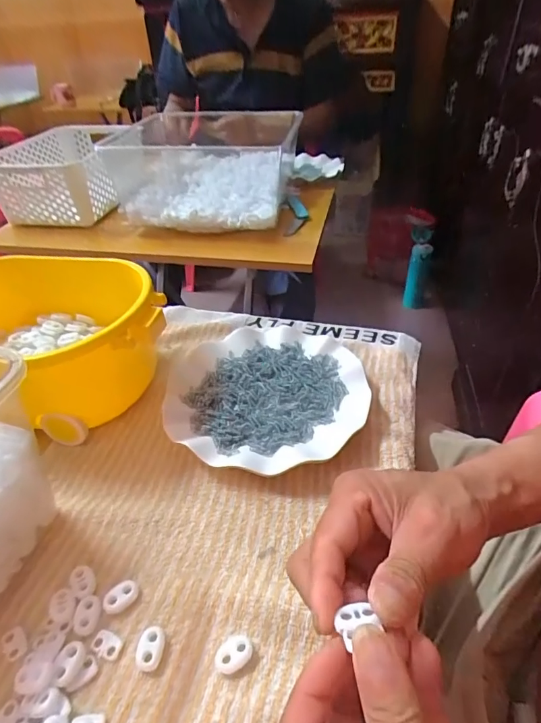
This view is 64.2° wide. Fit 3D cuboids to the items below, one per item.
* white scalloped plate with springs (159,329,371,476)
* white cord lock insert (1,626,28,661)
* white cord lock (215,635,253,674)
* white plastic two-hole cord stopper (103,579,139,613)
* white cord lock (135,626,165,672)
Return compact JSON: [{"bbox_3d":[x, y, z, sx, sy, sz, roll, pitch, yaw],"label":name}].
[{"bbox_3d":[-0.004,0.029,0.409,0.180,0.027,0.168,-2,39,1],"label":"white scalloped plate with springs"},{"bbox_3d":[-0.155,0.171,0.262,0.012,0.004,0.016,-31,47,-31],"label":"white cord lock insert"},{"bbox_3d":[-0.022,0.171,0.252,0.022,0.006,0.016,-21,42,-21],"label":"white cord lock"},{"bbox_3d":[-0.097,0.152,0.280,0.022,0.006,0.016,-31,47,-30],"label":"white plastic two-hole cord stopper"},{"bbox_3d":[-0.071,0.170,0.256,0.016,0.008,0.022,-3,39,0],"label":"white cord lock"}]

